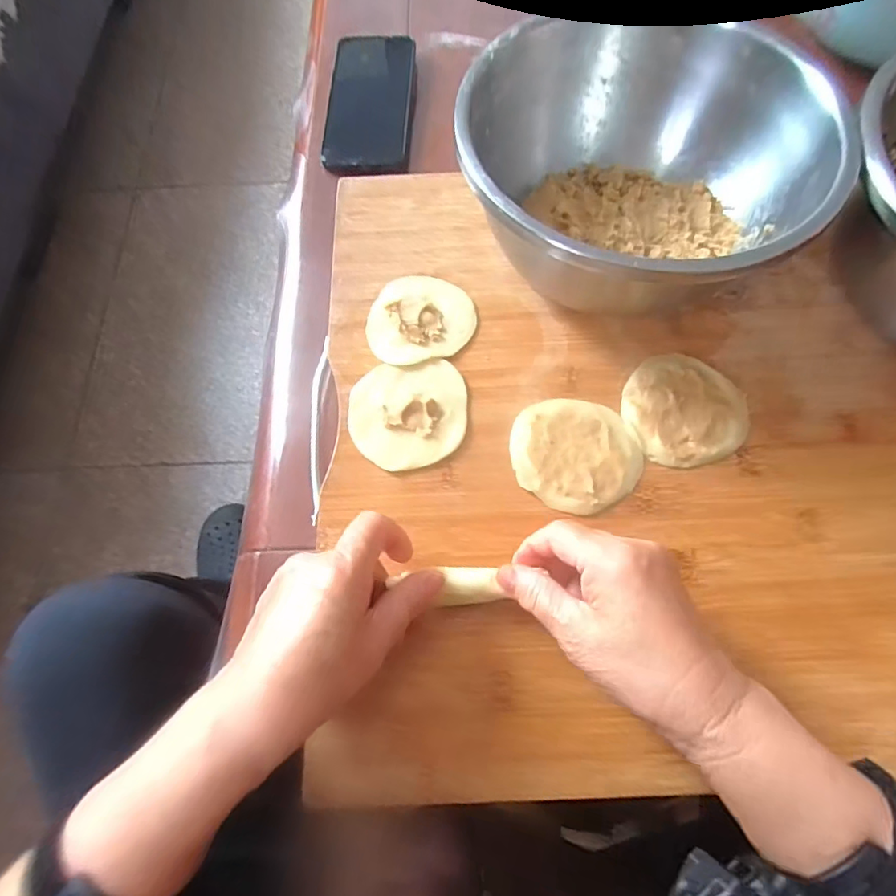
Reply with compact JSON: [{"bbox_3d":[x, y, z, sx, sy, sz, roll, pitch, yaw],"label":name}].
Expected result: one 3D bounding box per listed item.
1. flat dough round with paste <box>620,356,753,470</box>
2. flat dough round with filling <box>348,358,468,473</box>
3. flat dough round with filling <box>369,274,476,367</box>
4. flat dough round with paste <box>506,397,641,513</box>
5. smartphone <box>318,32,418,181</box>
[{"bbox_3d":[0.157,-0.027,0.357,0.078,0.007,0.078,-1,68,2],"label":"flat dough round with paste"},{"bbox_3d":[-0.027,-0.024,0.360,0.077,0.009,0.077,-1,68,2],"label":"flat dough round with filling"},{"bbox_3d":[-0.020,-0.095,0.388,0.076,0.010,0.070,-1,68,2],"label":"flat dough round with filling"},{"bbox_3d":[0.082,0.004,0.346,0.081,0.005,0.074,-1,68,2],"label":"flat dough round with paste"},{"bbox_3d":[-0.071,-0.312,0.489,0.075,0.010,0.150,2,75,1],"label":"smartphone"}]

